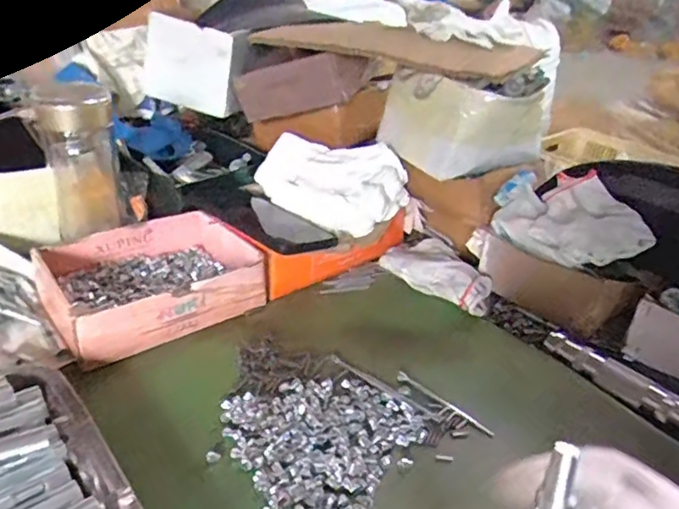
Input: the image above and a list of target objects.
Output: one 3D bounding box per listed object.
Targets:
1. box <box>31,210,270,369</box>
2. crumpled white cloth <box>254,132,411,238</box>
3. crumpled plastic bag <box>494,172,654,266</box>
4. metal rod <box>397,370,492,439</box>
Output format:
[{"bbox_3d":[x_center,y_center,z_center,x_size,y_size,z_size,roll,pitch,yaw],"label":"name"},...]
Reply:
[{"bbox_3d":[-0.174,0.017,0.547,0.171,0.053,0.144,-16,38,-33],"label":"box"},{"bbox_3d":[-0.014,-0.078,0.637,0.167,0.081,0.080,20,33,24],"label":"crumpled white cloth"},{"bbox_3d":[0.221,-0.037,0.555,0.134,0.063,0.081,17,32,19],"label":"crumpled plastic bag"},{"bbox_3d":[0.083,0.119,0.466,0.088,0.009,0.008,28,37,30],"label":"metal rod"}]

